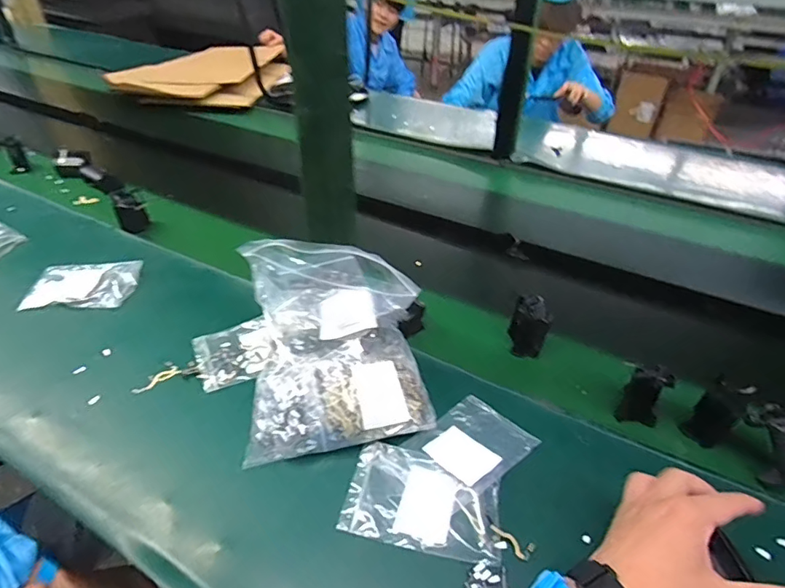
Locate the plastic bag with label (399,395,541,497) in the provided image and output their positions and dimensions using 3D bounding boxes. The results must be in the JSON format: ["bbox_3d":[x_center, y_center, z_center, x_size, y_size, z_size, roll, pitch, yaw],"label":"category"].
[{"bbox_3d":[0.086,0.159,0.525,0.106,0.010,0.095,-30,48,-30],"label":"plastic bag with label"}]

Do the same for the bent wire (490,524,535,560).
[{"bbox_3d":[0.110,0.227,0.450,0.042,0.004,0.017,32,47,16],"label":"bent wire"}]

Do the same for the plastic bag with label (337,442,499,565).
[{"bbox_3d":[0.031,0.202,0.482,0.145,0.010,0.093,9,41,12],"label":"plastic bag with label"}]

